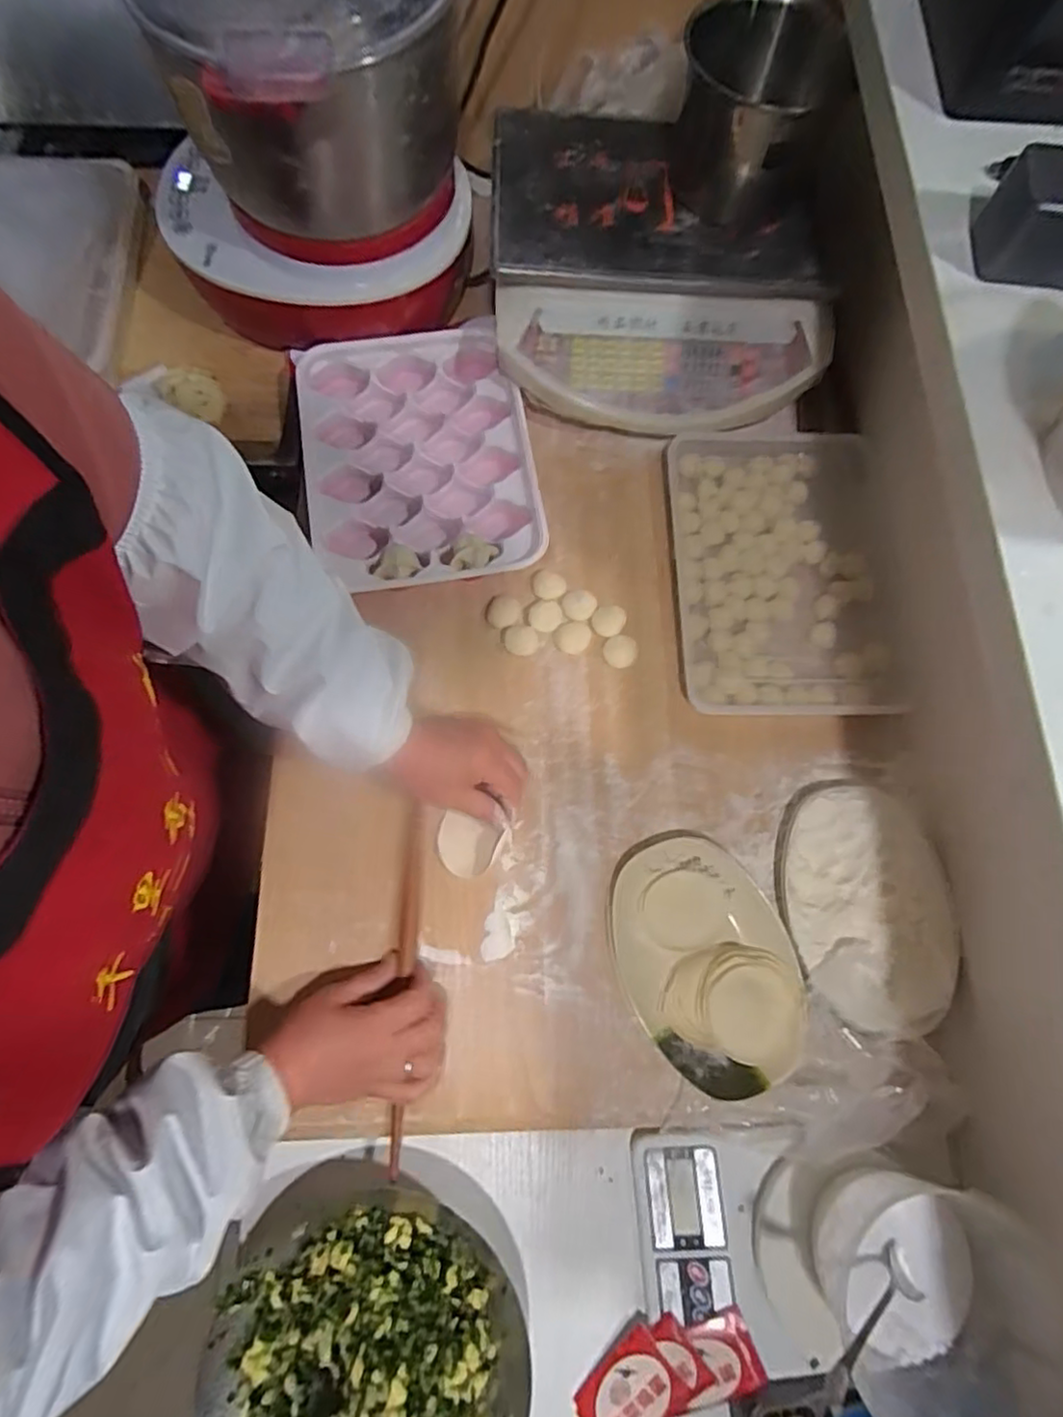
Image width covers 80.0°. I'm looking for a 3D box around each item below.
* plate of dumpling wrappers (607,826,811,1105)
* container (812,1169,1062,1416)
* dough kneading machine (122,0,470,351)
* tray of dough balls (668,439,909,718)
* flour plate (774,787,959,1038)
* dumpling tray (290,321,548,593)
[{"bbox_3d":[0.142,0.203,0.515,0.132,0.031,0.192,-22,77,-7],"label":"plate of dumpling wrappers"},{"bbox_3d":[0.258,0.393,0.425,0.108,0.112,0.136,-4,76,-3],"label":"container"},{"bbox_3d":[-0.200,-0.495,0.558,0.268,0.293,0.243,-35,78,-11],"label":"dough kneading machine"},{"bbox_3d":[0.240,-0.132,0.617,0.199,0.034,0.288,1,75,-2],"label":"tray of dough balls"},{"bbox_3d":[0.276,0.161,0.525,0.131,0.046,0.195,-14,76,-5],"label":"flour plate"},{"bbox_3d":[-0.113,-0.249,0.634,0.223,0.038,0.278,-8,76,-4],"label":"dumpling tray"}]

